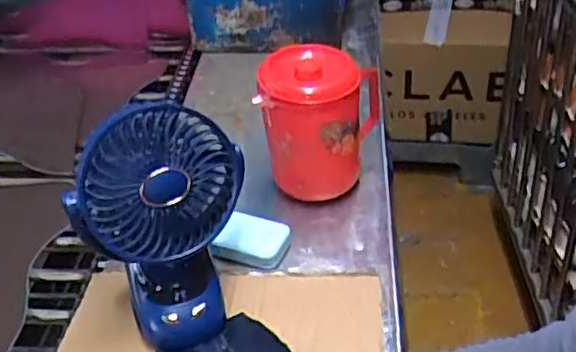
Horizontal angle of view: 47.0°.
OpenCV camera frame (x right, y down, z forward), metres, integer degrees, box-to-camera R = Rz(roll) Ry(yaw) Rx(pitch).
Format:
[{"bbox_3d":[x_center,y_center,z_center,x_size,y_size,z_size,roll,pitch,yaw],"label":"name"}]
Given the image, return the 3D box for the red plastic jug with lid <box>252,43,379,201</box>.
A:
[{"bbox_3d":[0.035,-0.060,0.772,0.135,0.169,0.127,1,38,8],"label":"red plastic jug with lid"}]

